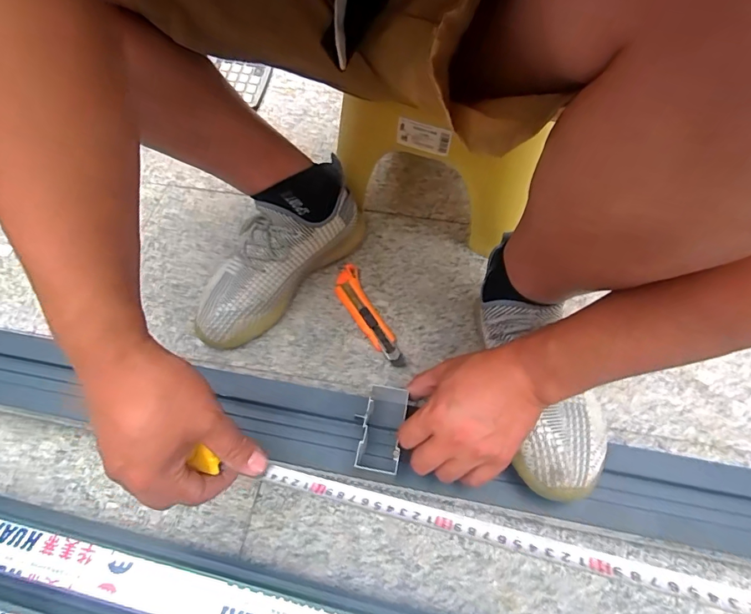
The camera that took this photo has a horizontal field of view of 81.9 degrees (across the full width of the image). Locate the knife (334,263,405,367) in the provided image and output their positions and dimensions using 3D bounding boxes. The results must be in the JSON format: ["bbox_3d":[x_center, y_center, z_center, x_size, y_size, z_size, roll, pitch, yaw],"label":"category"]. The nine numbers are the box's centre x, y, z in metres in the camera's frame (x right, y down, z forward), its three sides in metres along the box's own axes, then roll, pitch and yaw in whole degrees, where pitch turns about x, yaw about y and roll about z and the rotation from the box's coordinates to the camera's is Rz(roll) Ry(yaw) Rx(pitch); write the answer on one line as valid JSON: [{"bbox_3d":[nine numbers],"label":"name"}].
[{"bbox_3d":[-0.014,0.010,0.597,0.041,0.023,0.173,-24,62,-12],"label":"knife"}]

